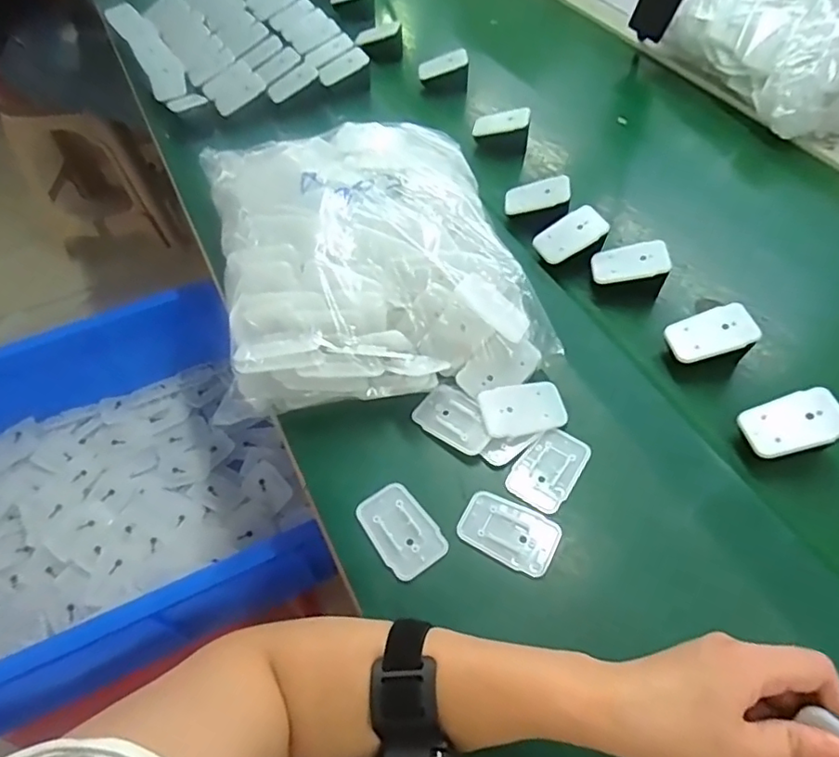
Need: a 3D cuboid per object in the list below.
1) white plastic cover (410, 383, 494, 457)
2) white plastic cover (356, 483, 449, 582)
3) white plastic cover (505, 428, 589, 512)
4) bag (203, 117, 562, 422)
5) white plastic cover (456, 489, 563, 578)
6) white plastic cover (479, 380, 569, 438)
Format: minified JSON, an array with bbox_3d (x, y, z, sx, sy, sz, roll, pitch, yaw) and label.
[{"bbox_3d":[0.030,0.034,0.483,0.067,0.011,0.043,31,60,23],"label":"white plastic cover"},{"bbox_3d":[-0.014,0.112,0.432,0.045,0.004,0.068,-30,58,-19],"label":"white plastic cover"},{"bbox_3d":[0.103,0.070,0.459,0.045,0.008,0.069,29,60,21],"label":"white plastic cover"},{"bbox_3d":[-0.049,-0.119,0.542,0.267,0.104,0.298,-10,54,-5],"label":"bag"},{"bbox_3d":[0.067,0.114,0.432,0.070,0.007,0.046,23,57,18],"label":"white plastic cover"},{"bbox_3d":[0.084,0.025,0.472,0.068,0.013,0.043,-11,54,-6],"label":"white plastic cover"}]

